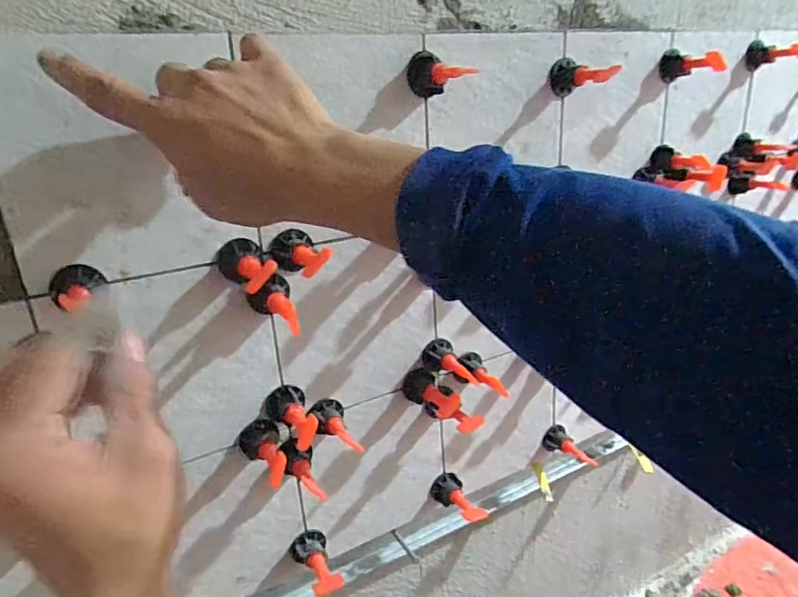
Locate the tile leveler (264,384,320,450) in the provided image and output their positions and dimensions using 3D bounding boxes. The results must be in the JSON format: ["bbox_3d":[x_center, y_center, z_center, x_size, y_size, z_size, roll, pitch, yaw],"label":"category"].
[{"bbox_3d":[-0.083,0.092,0.418,0.031,0.026,0.054,-11,21,-18],"label":"tile leveler"}]

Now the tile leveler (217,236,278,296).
[{"bbox_3d":[-0.105,-0.021,0.373,0.032,0.028,0.059,-11,21,-20],"label":"tile leveler"}]

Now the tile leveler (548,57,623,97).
[{"bbox_3d":[0.162,-0.197,0.479,0.030,0.030,0.054,-13,22,-24],"label":"tile leveler"}]

